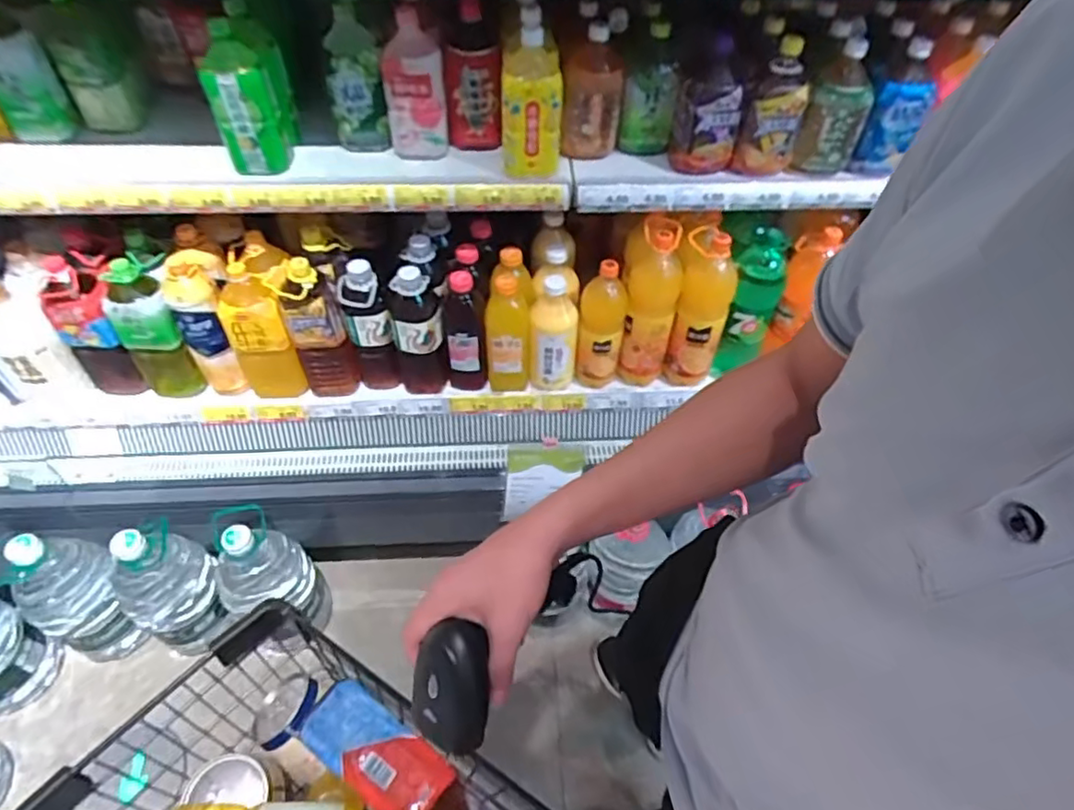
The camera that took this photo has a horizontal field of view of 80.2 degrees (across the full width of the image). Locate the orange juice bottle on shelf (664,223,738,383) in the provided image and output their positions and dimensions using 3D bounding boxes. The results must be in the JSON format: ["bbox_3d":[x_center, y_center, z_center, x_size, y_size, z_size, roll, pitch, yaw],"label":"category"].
[{"bbox_3d":[0.323,-0.183,1.254,0.098,0.323,0.084,12,51,8],"label":"orange juice bottle on shelf"}]

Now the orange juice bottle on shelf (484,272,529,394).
[{"bbox_3d":[-0.059,-0.132,1.319,0.084,0.264,0.102,1,51,-1],"label":"orange juice bottle on shelf"}]

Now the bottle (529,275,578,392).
[{"bbox_3d":[0.035,-0.142,1.278,0.090,0.263,0.088,5,51,2],"label":"bottle"}]

